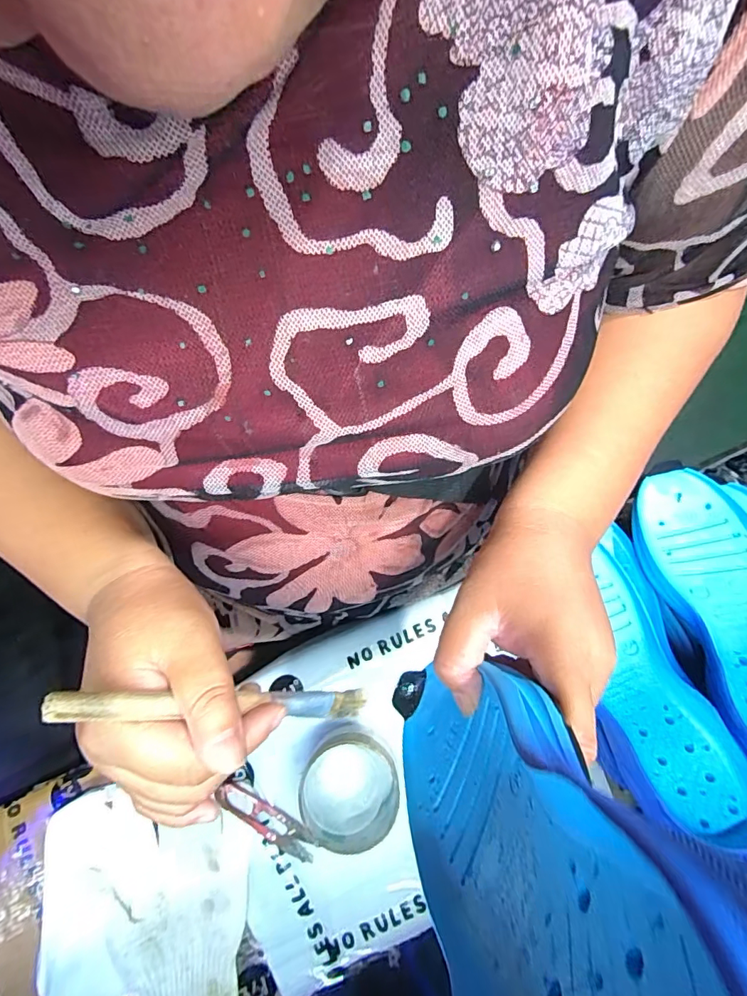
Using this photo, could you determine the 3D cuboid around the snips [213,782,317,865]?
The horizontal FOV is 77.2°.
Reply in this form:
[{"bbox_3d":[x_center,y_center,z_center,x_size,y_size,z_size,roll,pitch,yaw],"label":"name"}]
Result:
[{"bbox_3d":[-0.095,0.291,0.420,0.097,0.004,0.028,30,79,8],"label":"snips"}]

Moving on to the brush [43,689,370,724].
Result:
[{"bbox_3d":[-0.063,0.096,0.216,0.151,0.005,0.013,20,74,-39],"label":"brush"}]

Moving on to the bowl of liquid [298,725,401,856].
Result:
[{"bbox_3d":[-0.021,0.249,0.406,0.080,0.046,0.087,0,77,1],"label":"bowl of liquid"}]

